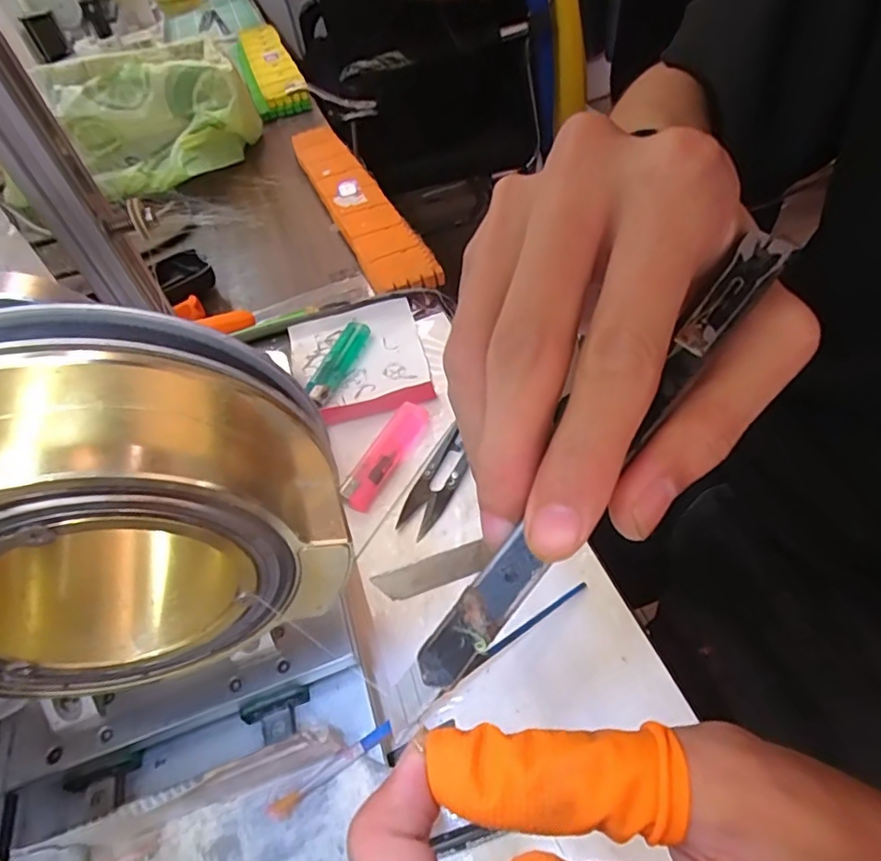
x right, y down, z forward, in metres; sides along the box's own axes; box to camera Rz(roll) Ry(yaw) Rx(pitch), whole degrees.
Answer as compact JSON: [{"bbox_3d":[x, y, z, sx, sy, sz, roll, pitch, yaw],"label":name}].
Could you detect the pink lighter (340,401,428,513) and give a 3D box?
[{"bbox_3d":[-0.033,0.014,0.346,0.020,0.010,0.079,18,56,23],"label":"pink lighter"}]

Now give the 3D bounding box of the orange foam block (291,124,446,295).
[{"bbox_3d":[-0.088,-0.232,0.565,0.055,0.024,0.352,-20,49,-11],"label":"orange foam block"}]

